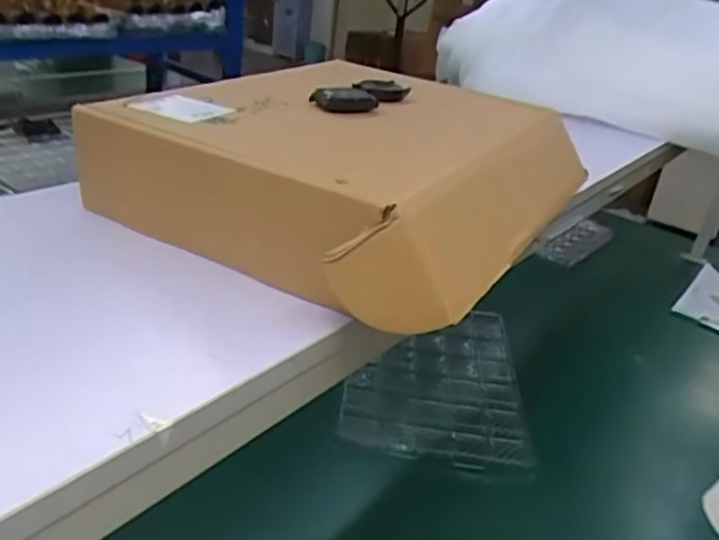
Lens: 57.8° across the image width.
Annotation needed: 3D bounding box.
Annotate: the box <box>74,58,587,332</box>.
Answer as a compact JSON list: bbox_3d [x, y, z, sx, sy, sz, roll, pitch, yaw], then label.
[{"bbox_3d":[0.007,-0.081,0.531,0.300,0.091,0.324,24,31,29],"label":"box"}]

